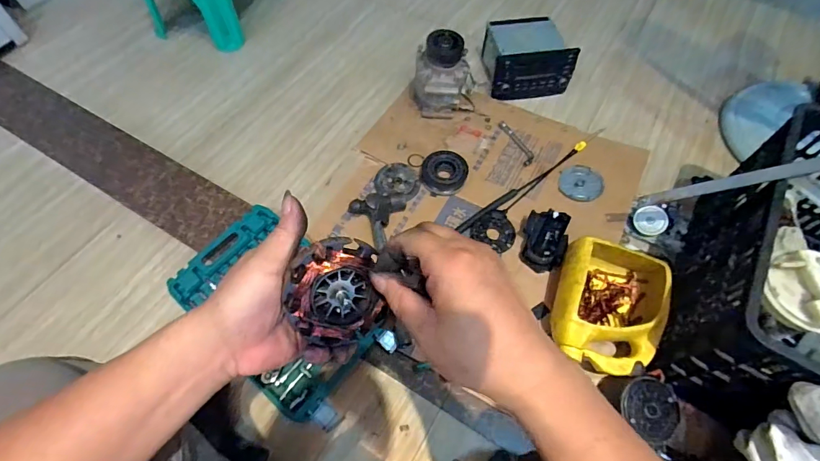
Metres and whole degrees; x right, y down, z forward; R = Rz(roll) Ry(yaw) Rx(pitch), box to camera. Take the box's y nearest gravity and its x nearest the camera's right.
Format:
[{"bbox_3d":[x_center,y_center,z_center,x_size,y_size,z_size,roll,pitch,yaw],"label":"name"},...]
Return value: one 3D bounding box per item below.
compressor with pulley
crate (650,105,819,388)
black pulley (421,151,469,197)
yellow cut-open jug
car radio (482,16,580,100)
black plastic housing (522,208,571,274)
[{"bbox_3d":[0.076,-0.381,1.004,0.143,0.187,0.127,9,61,4],"label":"compressor with pulley"},{"bbox_3d":[0.676,0.083,0.663,0.357,0.277,0.482,31,64,15],"label":"crate"},{"bbox_3d":[0.080,-0.133,0.944,0.108,0.038,0.098,-8,61,-5],"label":"black pulley"},{"bbox_3d":[0.359,0.139,0.743,0.181,0.106,0.225,20,62,10],"label":"yellow cut-open jug"},{"bbox_3d":[0.310,-0.464,1.093,0.201,0.120,0.201,0,59,0],"label":"car radio"},{"bbox_3d":[0.272,0.020,0.832,0.080,0.060,0.121,15,61,7],"label":"black plastic housing"}]

